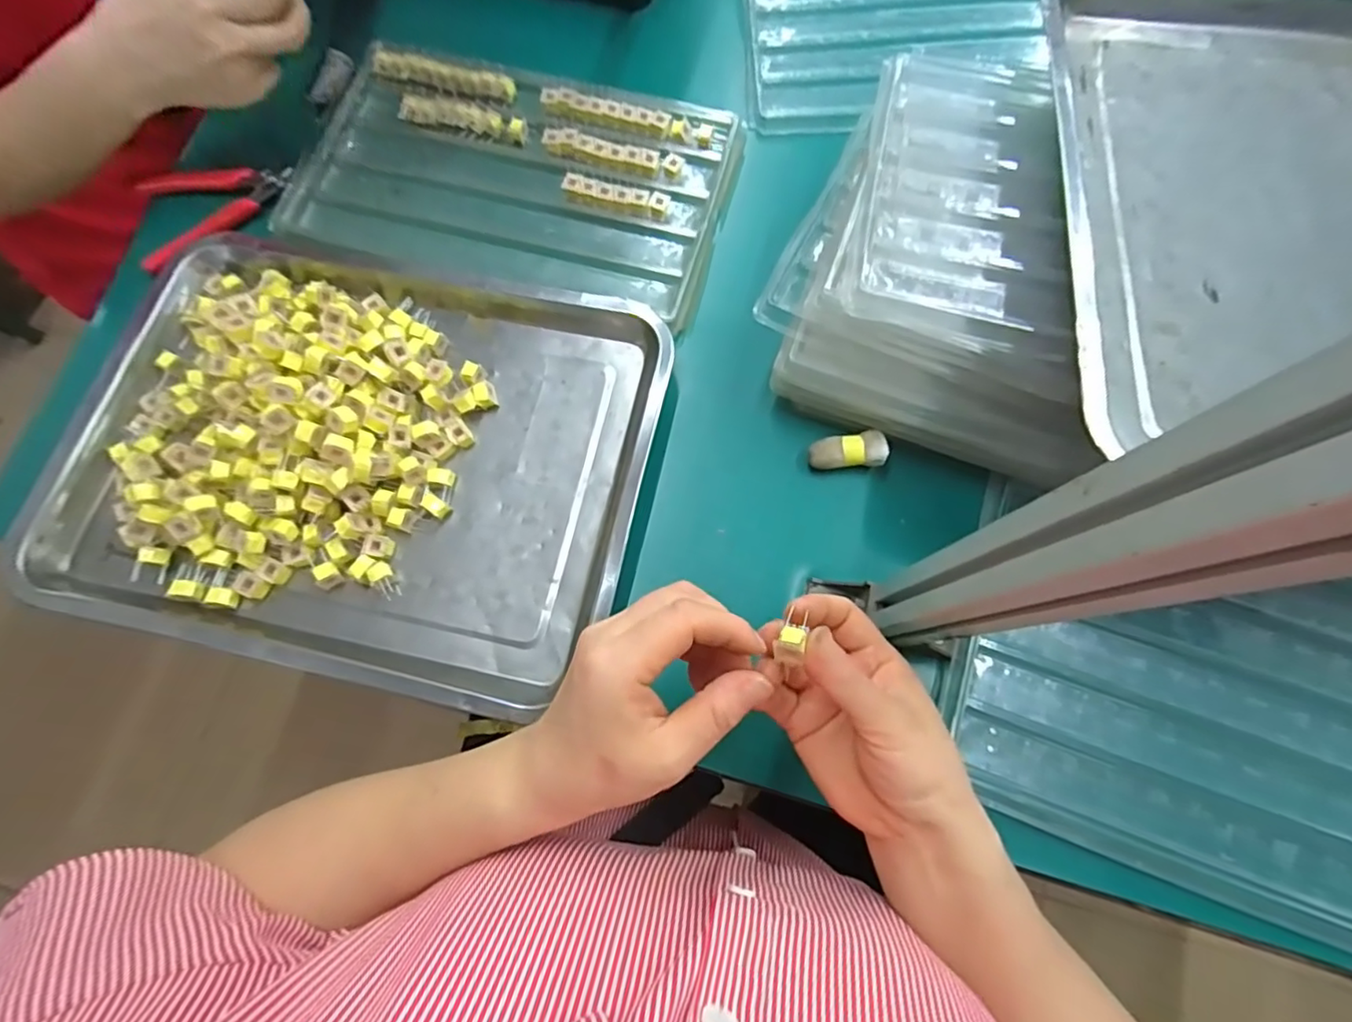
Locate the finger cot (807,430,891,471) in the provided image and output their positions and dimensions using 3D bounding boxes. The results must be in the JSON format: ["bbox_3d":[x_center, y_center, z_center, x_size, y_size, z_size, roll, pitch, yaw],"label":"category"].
[{"bbox_3d":[0.114,-0.038,0.406,0.049,0.025,0.021,-5,74,1],"label":"finger cot"}]

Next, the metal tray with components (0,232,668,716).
[{"bbox_3d":[-0.211,-0.047,0.402,0.381,0.051,0.295,12,75,5],"label":"metal tray with components"}]

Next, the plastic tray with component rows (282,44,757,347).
[{"bbox_3d":[-0.123,-0.266,0.474,0.325,0.019,0.189,15,75,6],"label":"plastic tray with component rows"}]

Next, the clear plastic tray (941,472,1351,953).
[{"bbox_3d":[0.332,0.119,0.360,0.318,0.022,0.207,19,76,7],"label":"clear plastic tray"}]

